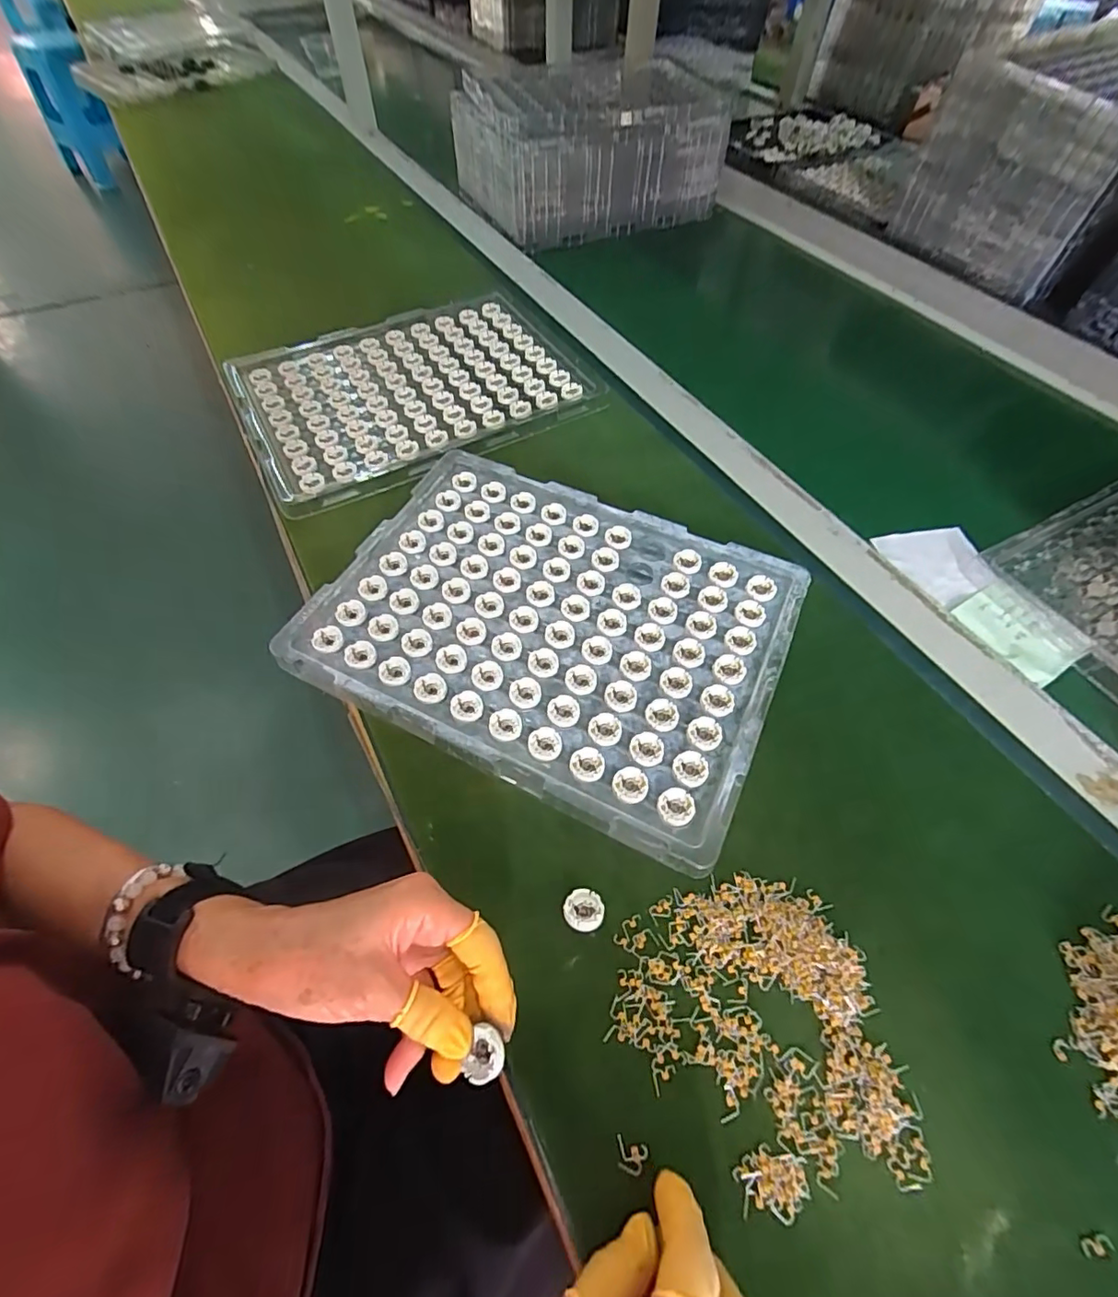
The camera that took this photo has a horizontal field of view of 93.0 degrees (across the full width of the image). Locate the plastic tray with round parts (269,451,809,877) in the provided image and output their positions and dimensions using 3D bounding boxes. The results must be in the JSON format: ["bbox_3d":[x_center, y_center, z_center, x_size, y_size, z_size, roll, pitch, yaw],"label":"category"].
[{"bbox_3d":[-0.011,-0.027,0.413,0.343,0.017,0.251,24,60,13],"label":"plastic tray with round parts"}]

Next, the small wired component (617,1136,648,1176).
[{"bbox_3d":[0.035,0.247,0.258,0.015,0.004,0.012,12,58,6],"label":"small wired component"}]

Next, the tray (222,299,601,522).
[{"bbox_3d":[-0.160,-0.285,0.575,0.336,0.019,0.259,-23,61,-16],"label":"tray"}]

